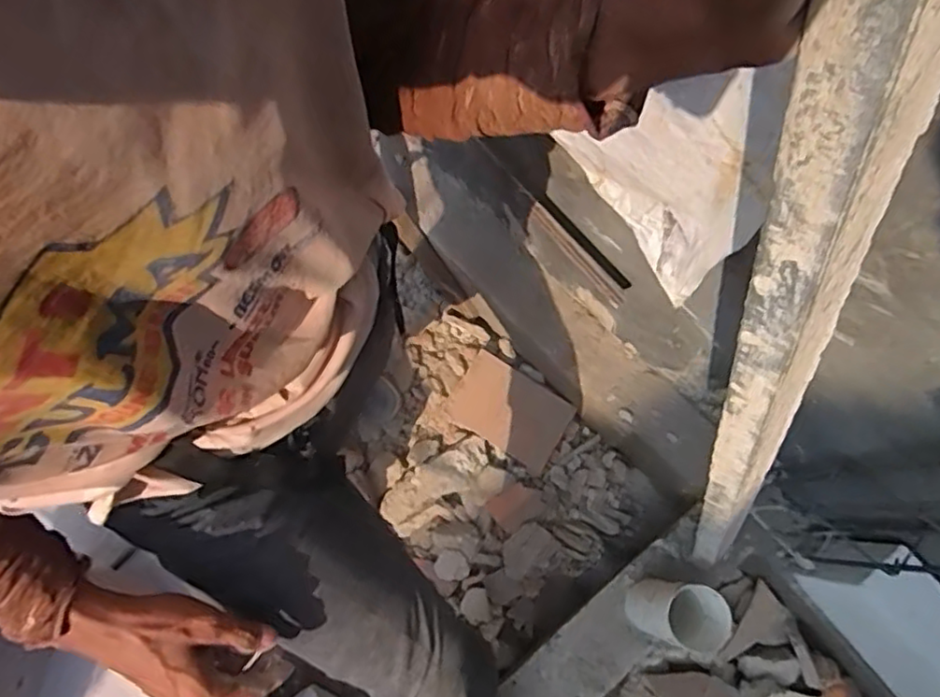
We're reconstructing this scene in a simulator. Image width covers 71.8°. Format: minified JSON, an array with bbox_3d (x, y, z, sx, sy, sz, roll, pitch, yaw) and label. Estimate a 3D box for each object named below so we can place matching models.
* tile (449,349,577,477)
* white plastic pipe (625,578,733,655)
[{"bbox_3d":[0.085,0.133,1.379,0.236,0.022,0.164,32,77,7],"label":"tile"},{"bbox_3d":[0.319,0.419,1.044,0.110,0.214,0.089,9,75,1],"label":"white plastic pipe"}]

